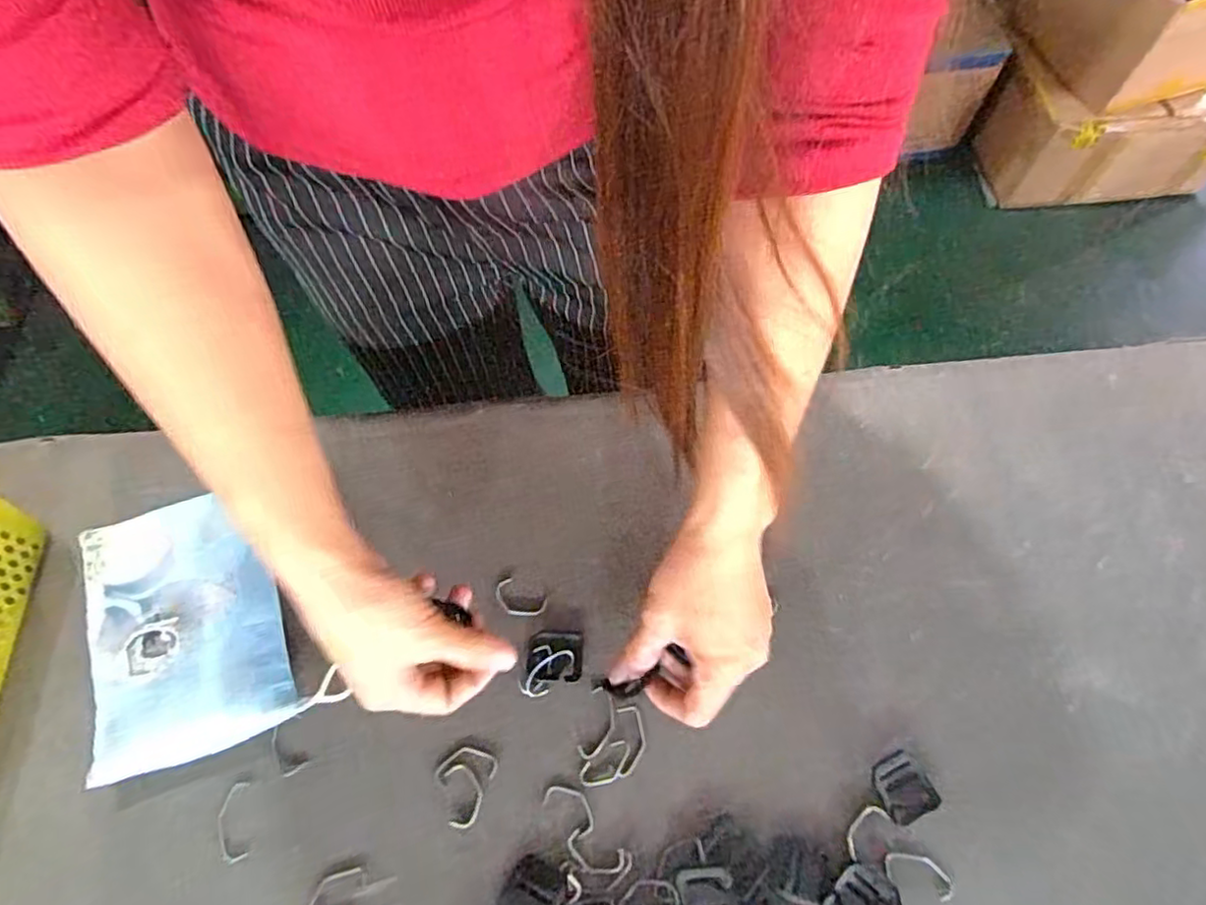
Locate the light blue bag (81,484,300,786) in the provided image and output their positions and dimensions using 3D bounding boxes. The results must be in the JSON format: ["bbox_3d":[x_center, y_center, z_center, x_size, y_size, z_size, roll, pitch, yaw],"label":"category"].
[{"bbox_3d":[-0.261,0.110,0.405,0.111,0.036,0.160,-19,66,-7],"label":"light blue bag"}]

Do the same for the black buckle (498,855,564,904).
[{"bbox_3d":[-0.040,0.244,0.352,0.029,0.004,0.034,30,70,14],"label":"black buckle"}]

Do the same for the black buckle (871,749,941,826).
[{"bbox_3d":[0.173,0.193,0.369,0.030,0.004,0.032,-25,67,-9],"label":"black buckle"}]

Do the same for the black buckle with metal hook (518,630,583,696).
[{"bbox_3d":[-0.032,0.132,0.403,0.038,0.004,0.038,-3,65,0],"label":"black buckle with metal hook"}]

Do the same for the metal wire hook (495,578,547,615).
[{"bbox_3d":[-0.056,0.097,0.421,0.035,0.004,0.020,29,70,14],"label":"metal wire hook"}]

